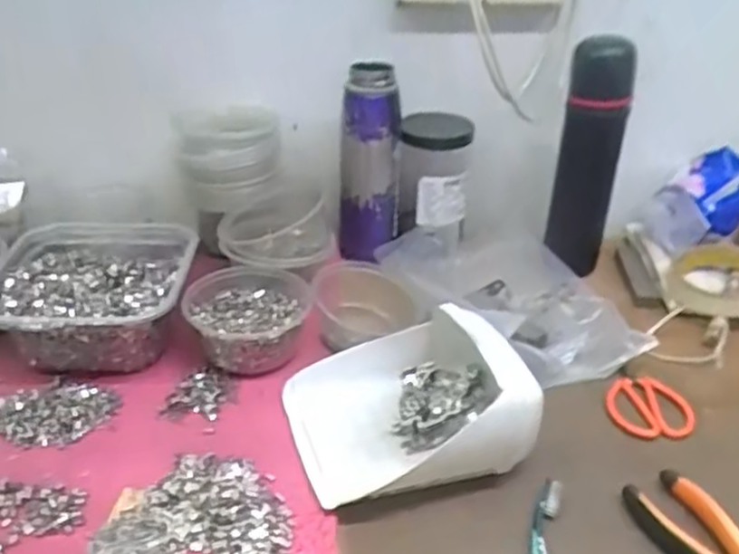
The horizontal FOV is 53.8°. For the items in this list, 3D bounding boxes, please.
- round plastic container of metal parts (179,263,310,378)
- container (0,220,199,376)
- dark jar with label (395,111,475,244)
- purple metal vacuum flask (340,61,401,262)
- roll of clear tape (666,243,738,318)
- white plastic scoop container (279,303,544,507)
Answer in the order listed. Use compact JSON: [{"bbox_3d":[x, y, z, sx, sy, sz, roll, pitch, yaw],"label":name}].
[{"bbox_3d":[-0.113,0.037,0.676,0.108,0.056,0.111,2,34,-1],"label":"round plastic container of metal parts"},{"bbox_3d":[-0.256,0.014,0.687,0.172,0.069,0.178,-1,34,-5],"label":"container"},{"bbox_3d":[0.074,-0.115,0.836,0.080,0.127,0.068,5,34,3],"label":"dark jar with label"},{"bbox_3d":[0.000,-0.127,0.815,0.062,0.210,0.063,0,34,-3],"label":"purple metal vacuum flask"},{"bbox_3d":[0.370,0.003,0.772,0.099,0.039,0.109,12,35,15],"label":"roll of clear tape"},{"bbox_3d":[0.029,0.092,0.580,0.174,0.076,0.157,-11,36,-19],"label":"white plastic scoop container"}]

